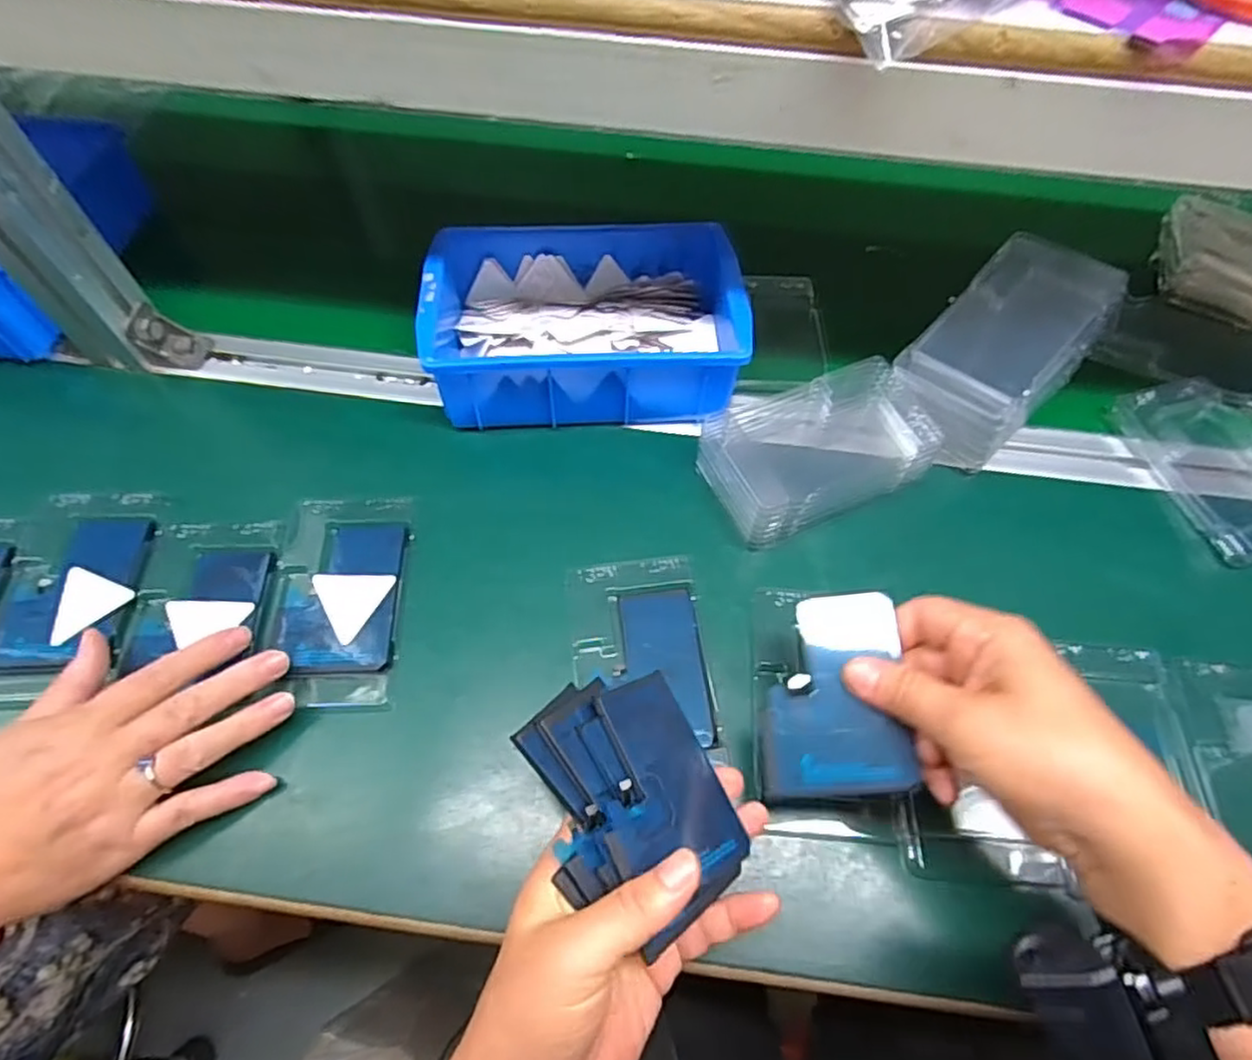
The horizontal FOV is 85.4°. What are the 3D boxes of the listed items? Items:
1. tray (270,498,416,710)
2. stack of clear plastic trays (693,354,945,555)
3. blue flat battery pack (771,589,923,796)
[{"bbox_3d":[-0.161,0.037,0.381,0.070,0.010,0.122,0,59,-2],"label":"tray"},{"bbox_3d":[0.114,-0.052,0.418,0.131,0.037,0.086,-22,63,-15],"label":"stack of clear plastic trays"},{"bbox_3d":[0.095,0.074,0.313,0.061,0.006,0.089,-5,70,11],"label":"blue flat battery pack"}]

